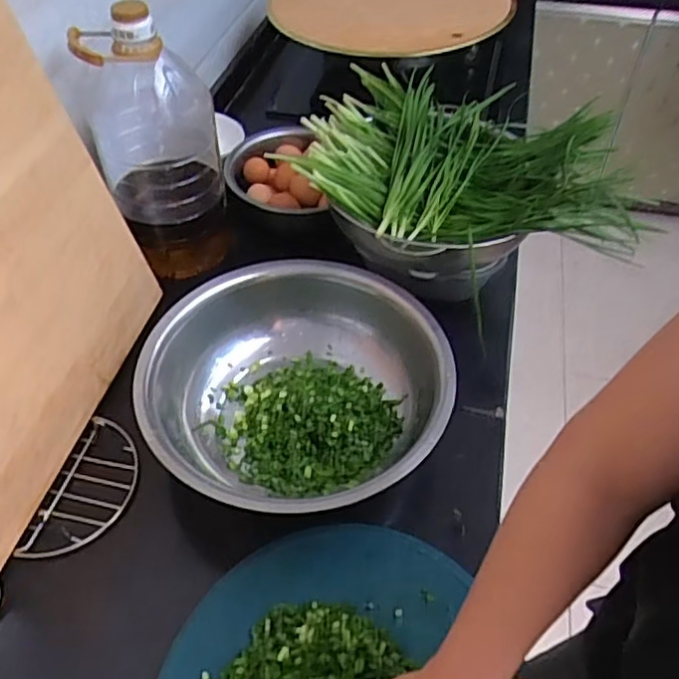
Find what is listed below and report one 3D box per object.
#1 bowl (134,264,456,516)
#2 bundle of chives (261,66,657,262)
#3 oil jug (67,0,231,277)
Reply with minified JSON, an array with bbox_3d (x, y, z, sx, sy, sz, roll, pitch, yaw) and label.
[{"bbox_3d":[-0.049,0.057,0.735,0.334,0.112,0.331,0,48,0],"label":"bowl"},{"bbox_3d":[0.162,-0.241,0.849,0.399,0.072,0.355,8,48,7],"label":"bundle of chives"},{"bbox_3d":[-0.236,-0.256,0.845,0.154,0.330,0.136,-15,50,-13],"label":"oil jug"}]

